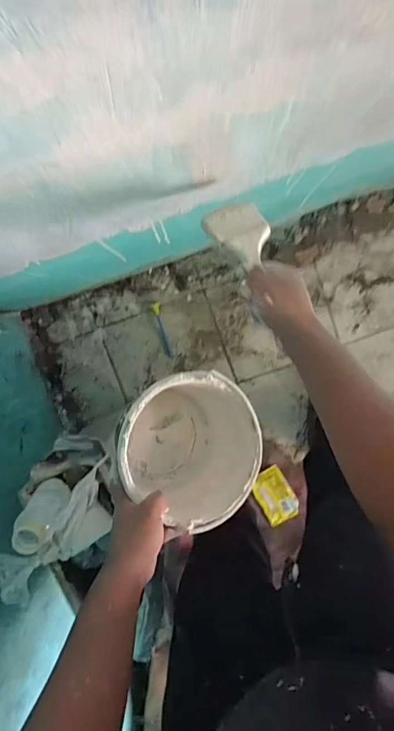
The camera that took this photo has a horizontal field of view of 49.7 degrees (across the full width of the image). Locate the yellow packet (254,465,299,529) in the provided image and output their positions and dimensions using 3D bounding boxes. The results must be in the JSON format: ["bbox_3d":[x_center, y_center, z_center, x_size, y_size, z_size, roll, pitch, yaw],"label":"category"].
[{"bbox_3d":[0.224,0.376,1.222,0.106,0.013,0.143,-36,73,19],"label":"yellow packet"}]

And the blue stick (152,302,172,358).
[{"bbox_3d":[-0.096,-0.097,1.172,0.024,0.019,0.156,-13,97,1],"label":"blue stick"}]

